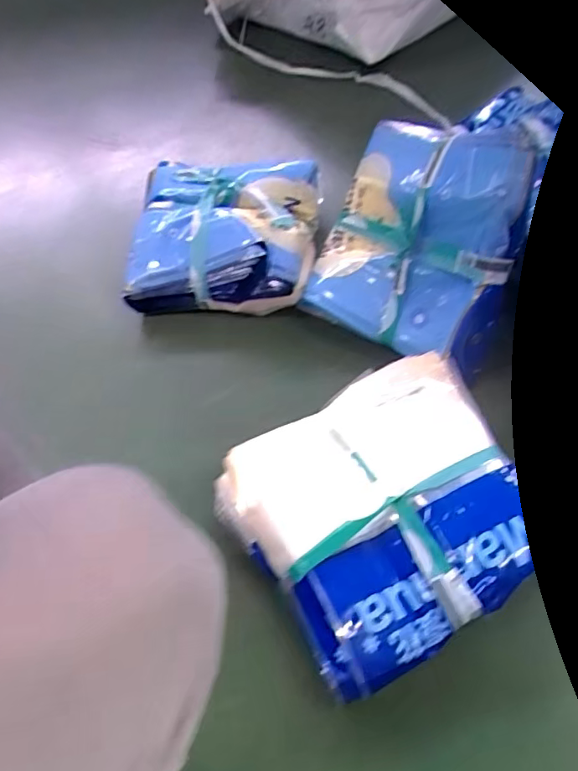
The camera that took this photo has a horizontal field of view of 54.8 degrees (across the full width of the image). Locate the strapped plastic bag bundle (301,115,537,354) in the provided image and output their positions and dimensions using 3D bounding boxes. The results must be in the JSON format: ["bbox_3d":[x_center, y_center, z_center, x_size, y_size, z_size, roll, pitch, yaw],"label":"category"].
[{"bbox_3d":[0.113,-0.152,0.572,0.063,0.217,0.215,-1,29,-40],"label":"strapped plastic bag bundle"}]

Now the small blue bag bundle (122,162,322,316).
[{"bbox_3d":[-0.079,-0.182,0.679,0.220,0.086,0.182,4,61,9],"label":"small blue bag bundle"}]

